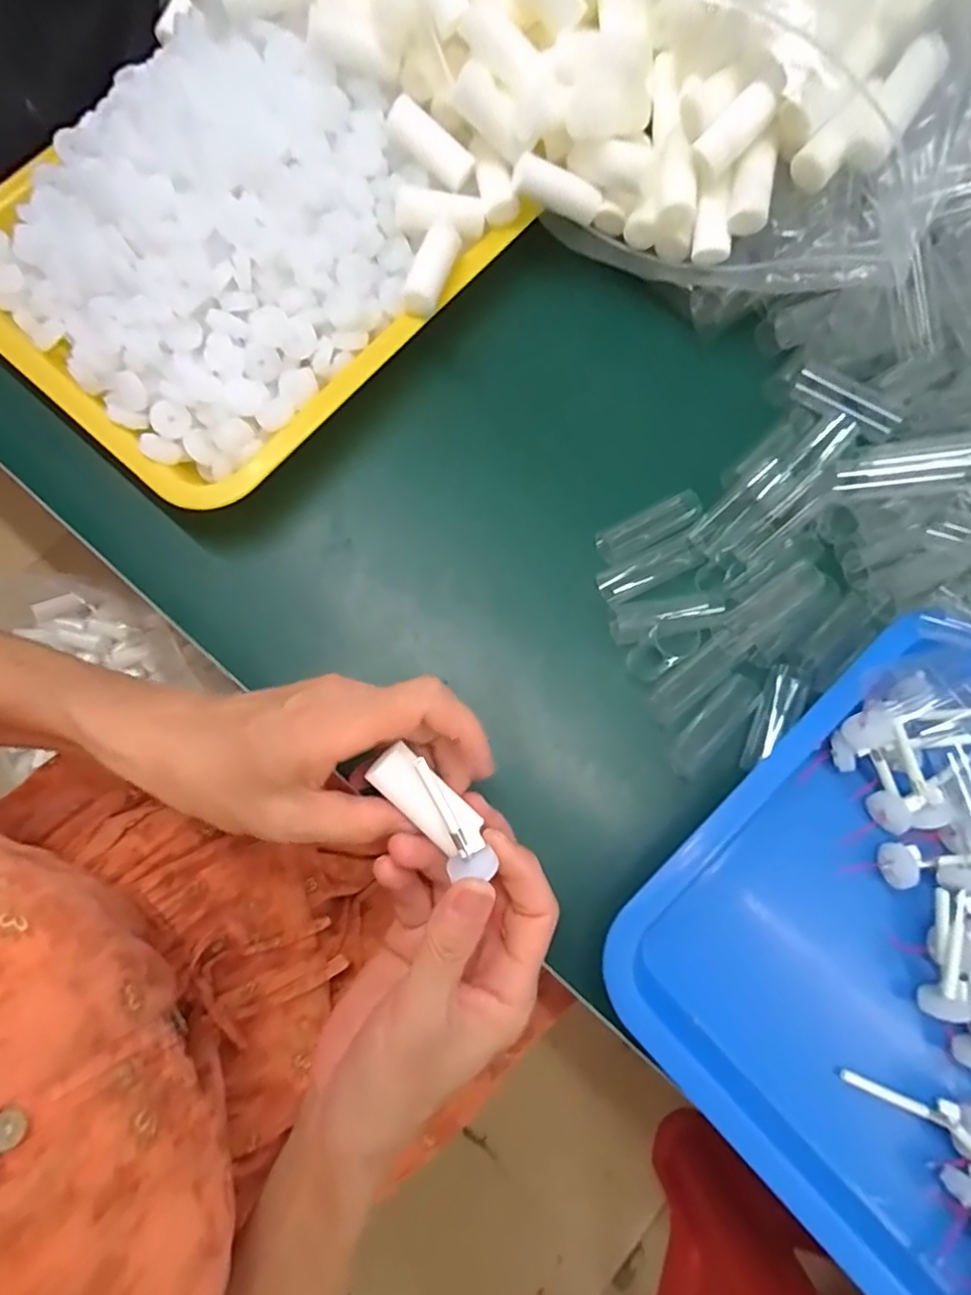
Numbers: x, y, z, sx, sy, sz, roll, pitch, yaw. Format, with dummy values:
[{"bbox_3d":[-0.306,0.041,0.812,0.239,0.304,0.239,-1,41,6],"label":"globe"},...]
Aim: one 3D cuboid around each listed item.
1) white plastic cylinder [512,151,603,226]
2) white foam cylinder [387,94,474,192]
[{"bbox_3d":[0.042,-0.264,0.351,0.052,0.018,0.013,15,78,-17],"label":"white plastic cylinder"},{"bbox_3d":[-0.032,-0.291,0.353,0.052,0.017,0.014,26,77,-30],"label":"white foam cylinder"}]

